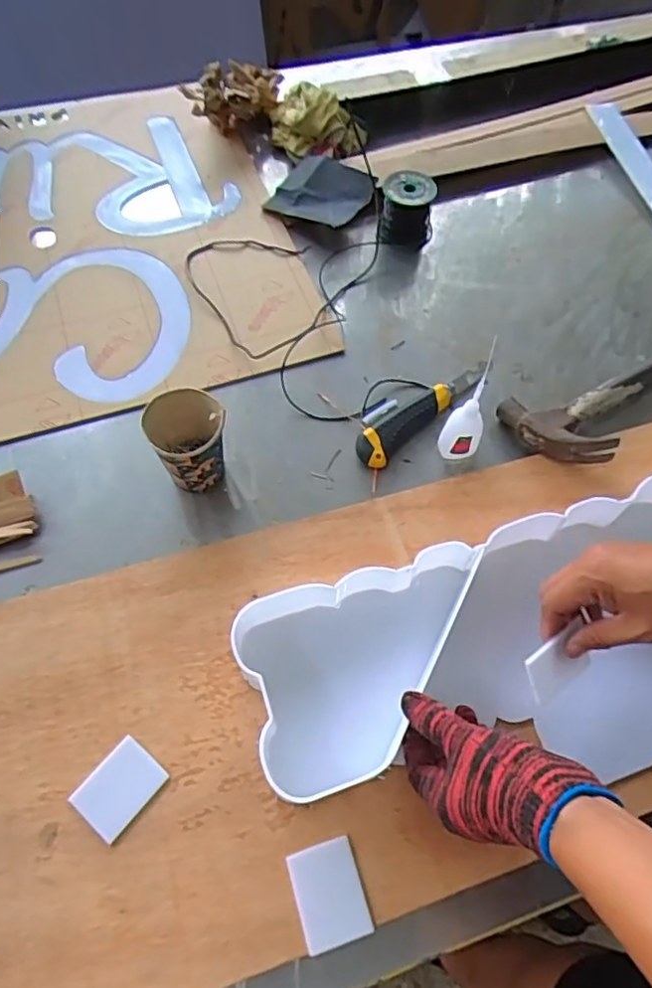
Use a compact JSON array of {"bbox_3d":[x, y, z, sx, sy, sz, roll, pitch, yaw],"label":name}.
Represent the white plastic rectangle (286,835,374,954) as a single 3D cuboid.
[{"bbox_3d":[0.003,0.298,0.448,0.050,0.005,0.064,-14,62,-11],"label":"white plastic rectangle"}]

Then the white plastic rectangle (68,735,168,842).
[{"bbox_3d":[-0.164,0.234,0.479,0.051,0.004,0.063,36,65,17],"label":"white plastic rectangle"}]

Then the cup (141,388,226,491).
[{"bbox_3d":[-0.137,-0.052,0.606,0.070,0.088,0.078,-26,65,-17],"label":"cup"}]

